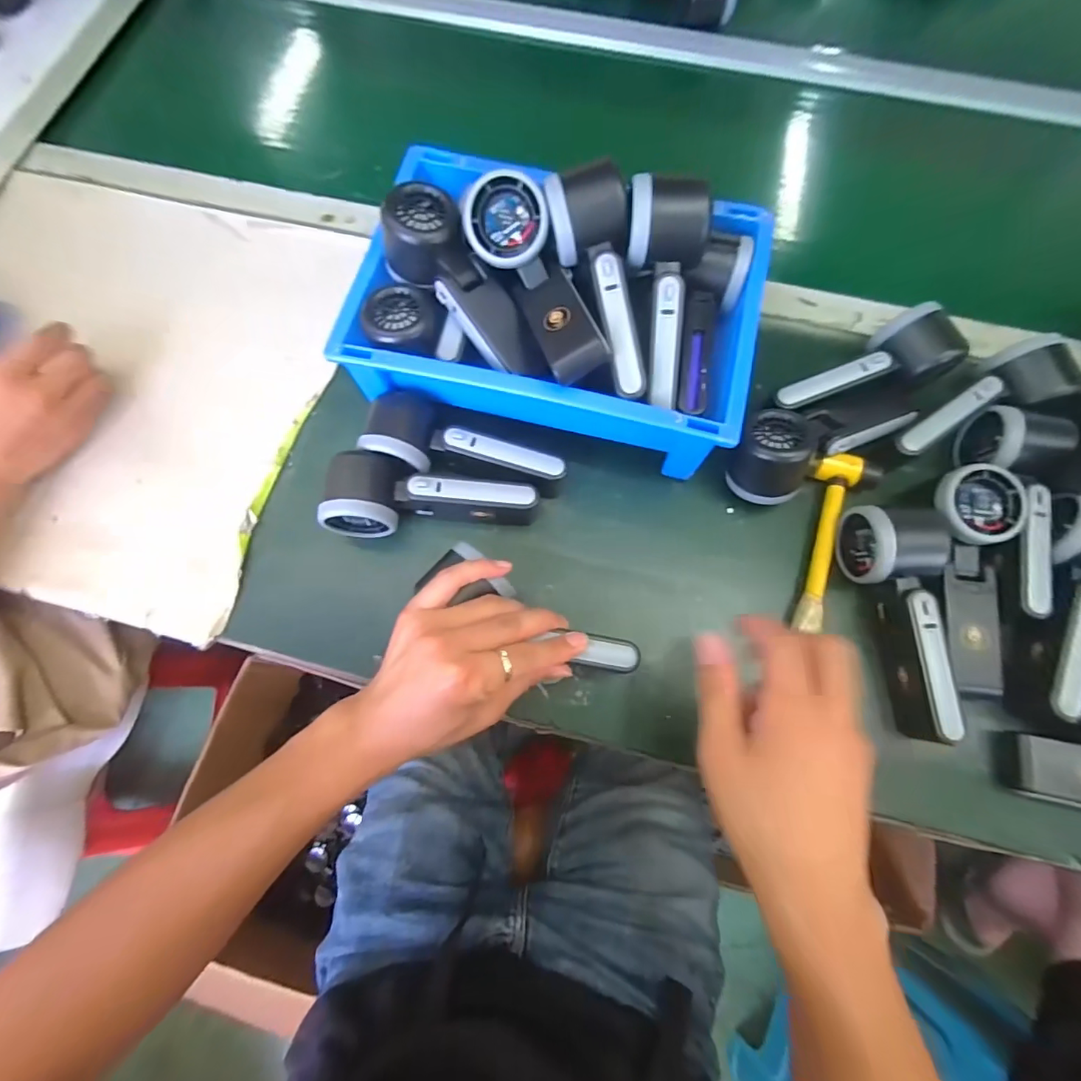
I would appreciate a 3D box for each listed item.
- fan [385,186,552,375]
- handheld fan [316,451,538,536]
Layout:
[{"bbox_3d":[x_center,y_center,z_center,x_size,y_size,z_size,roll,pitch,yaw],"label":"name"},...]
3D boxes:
[{"bbox_3d":[-0.056,-0.190,0.394,0.057,0.046,0.164,-42,96,-12],"label":"fan"},{"bbox_3d":[-0.086,-0.038,0.410,0.162,0.051,0.054,-4,72,-1],"label":"handheld fan"}]

